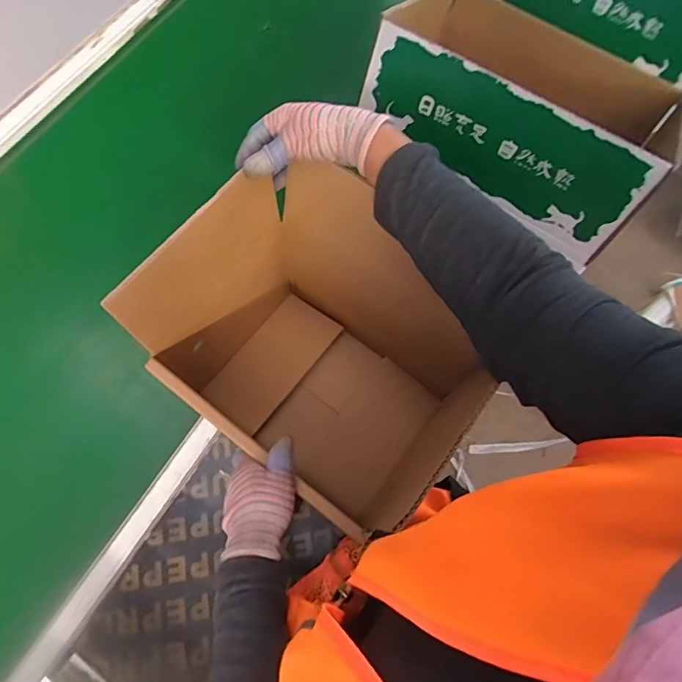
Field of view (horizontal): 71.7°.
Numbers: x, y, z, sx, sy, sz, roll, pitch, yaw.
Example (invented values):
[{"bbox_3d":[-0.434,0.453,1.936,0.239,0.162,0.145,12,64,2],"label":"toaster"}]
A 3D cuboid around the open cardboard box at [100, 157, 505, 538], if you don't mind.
[{"bbox_3d":[-0.012,0.030,0.525,0.321,0.292,0.241,37,75,10],"label":"open cardboard box"}]

